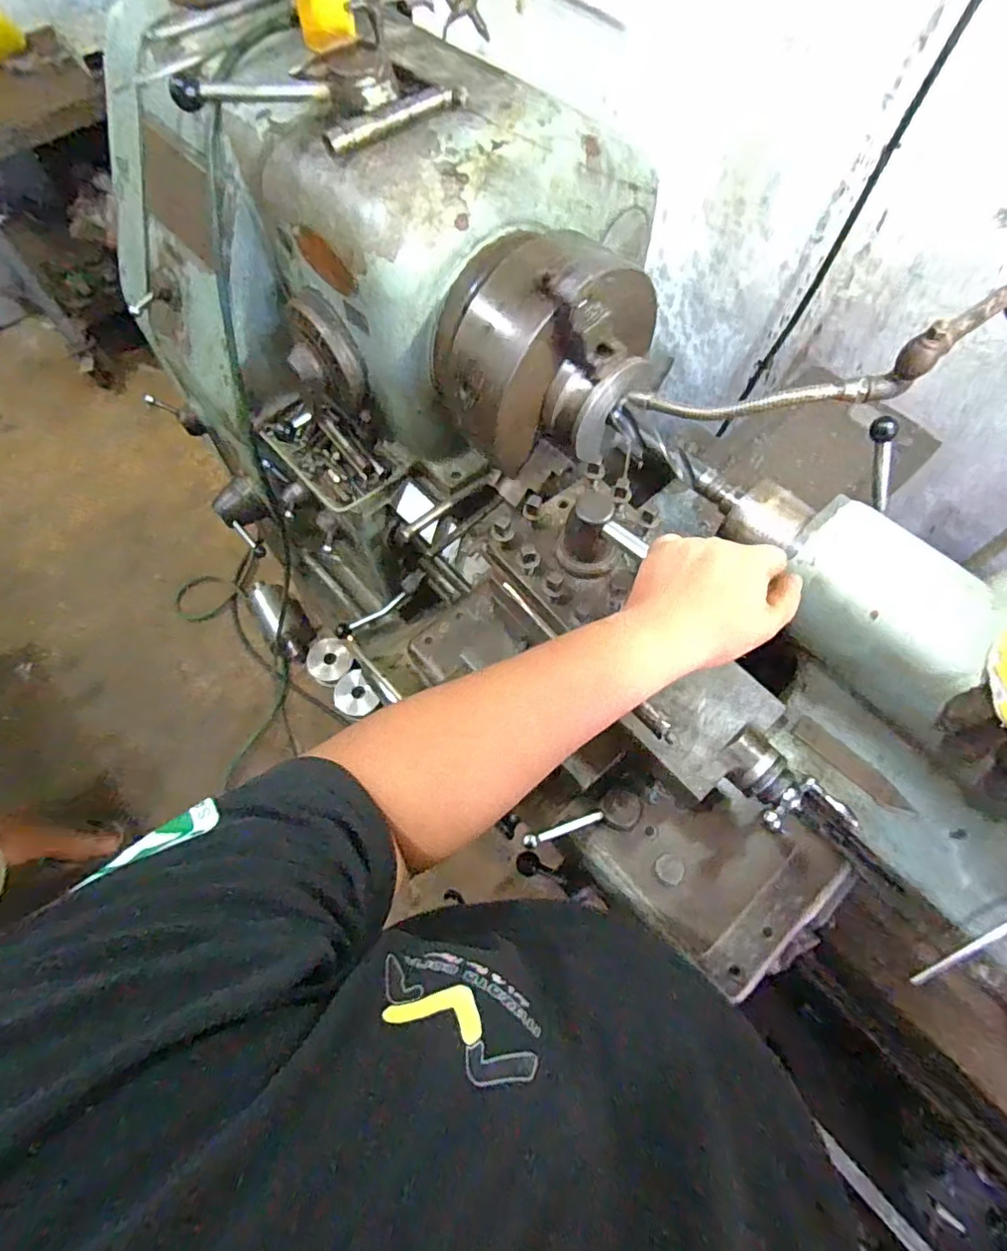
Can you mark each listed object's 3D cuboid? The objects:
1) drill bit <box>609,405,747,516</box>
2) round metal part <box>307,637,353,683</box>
[{"bbox_3d":[0.183,-0.182,0.619,0.020,0.028,0.171,-38,70,-15],"label":"drill bit"},{"bbox_3d":[-0.469,0.091,1.535,0.123,0.015,0.120,0,90,9],"label":"round metal part"}]

